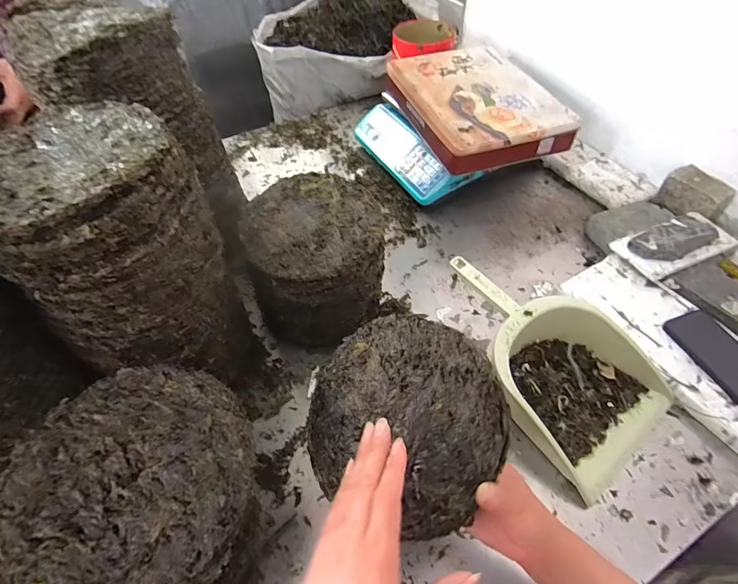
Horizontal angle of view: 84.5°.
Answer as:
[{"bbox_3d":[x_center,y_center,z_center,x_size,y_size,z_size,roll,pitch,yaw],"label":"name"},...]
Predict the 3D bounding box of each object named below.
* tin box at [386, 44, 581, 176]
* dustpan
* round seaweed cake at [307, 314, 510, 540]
[{"bbox_3d":[0.226,-0.414,0.893,0.284,0.068,0.392,-15,52,-11],"label":"tin box"},{"bbox_3d":[0.259,0.085,0.605,0.228,0.105,0.341,-31,57,-22],"label":"dustpan"},{"bbox_3d":[0.029,0.117,0.396,0.194,0.022,0.181,-10,70,27],"label":"round seaweed cake"}]

